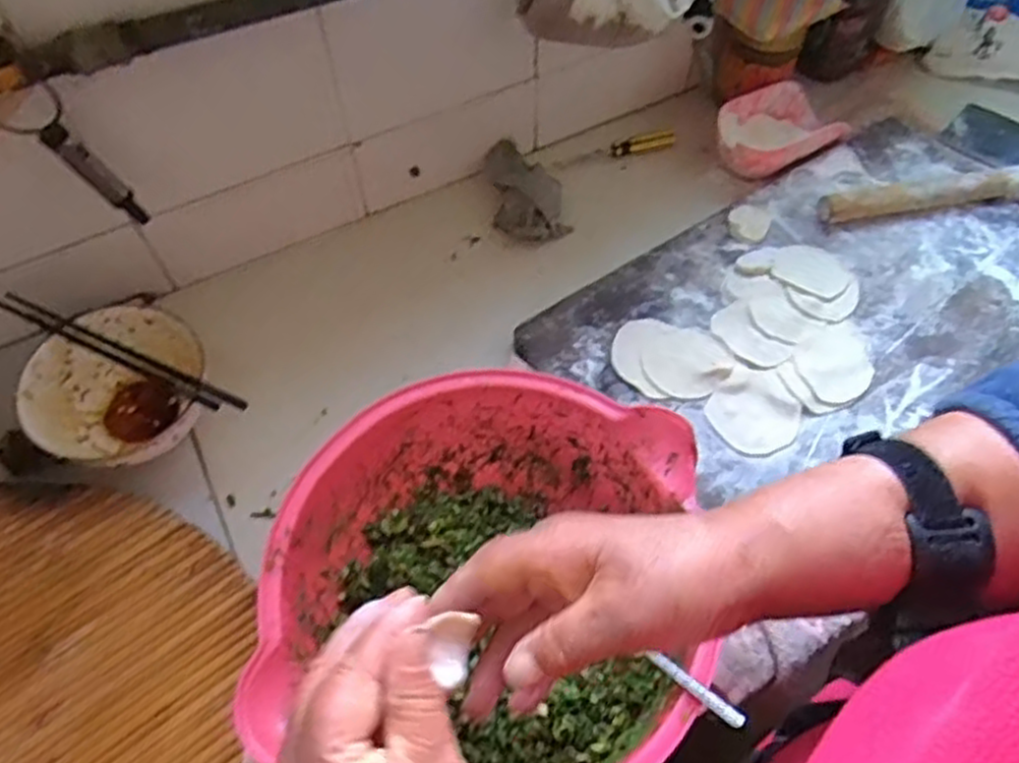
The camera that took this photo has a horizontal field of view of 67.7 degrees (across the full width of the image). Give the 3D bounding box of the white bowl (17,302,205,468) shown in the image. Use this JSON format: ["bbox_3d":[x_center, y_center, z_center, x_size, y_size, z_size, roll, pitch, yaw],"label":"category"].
[{"bbox_3d":[-0.303,0.016,0.604,0.121,0.074,0.133,0,59,0],"label":"white bowl"}]

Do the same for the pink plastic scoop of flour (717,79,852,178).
[{"bbox_3d":[0.268,-0.263,0.775,0.136,0.030,0.091,-30,64,-16],"label":"pink plastic scoop of flour"}]

